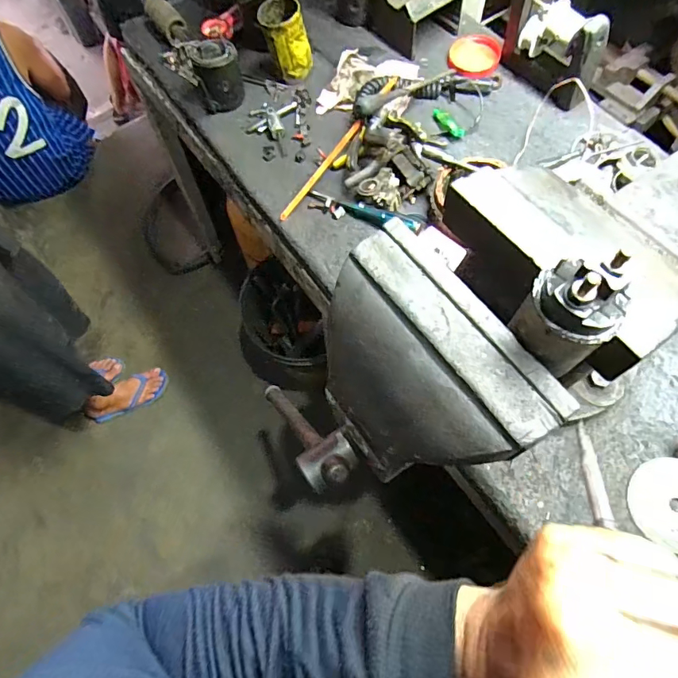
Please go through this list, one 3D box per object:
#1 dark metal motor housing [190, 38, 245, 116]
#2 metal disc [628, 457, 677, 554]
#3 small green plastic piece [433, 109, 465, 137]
[{"bbox_3d":[-0.207,-0.456,0.789,0.077,0.081,0.086,-16,66,-4],"label":"dark metal motor housing"},{"bbox_3d":[0.393,0.191,0.527,0.100,0.008,0.096,-2,76,9],"label":"metal disc"},{"bbox_3d":[0.178,-0.355,0.747,0.022,0.016,0.066,-42,70,-15],"label":"small green plastic piece"}]

